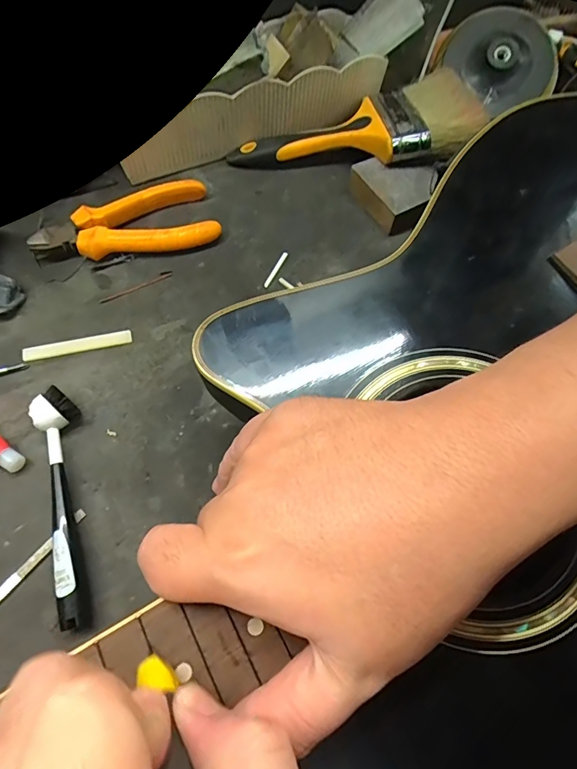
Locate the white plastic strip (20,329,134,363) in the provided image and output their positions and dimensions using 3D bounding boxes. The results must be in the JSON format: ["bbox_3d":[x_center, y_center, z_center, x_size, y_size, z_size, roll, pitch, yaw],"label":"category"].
[{"bbox_3d":[-0.164,-0.032,0.339,0.080,0.004,0.012,-13,67,-9],"label":"white plastic strip"}]

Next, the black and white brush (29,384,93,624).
[{"bbox_3d":[-0.147,0.074,0.280,0.023,0.025,0.152,-12,67,-9],"label":"black and white brush"}]

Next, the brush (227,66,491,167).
[{"bbox_3d":[0.061,-0.249,0.424,0.227,0.027,0.112,-8,65,8],"label":"brush"}]

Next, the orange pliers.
[{"bbox_3d":[-0.143,-0.139,0.380,0.153,0.022,0.066,-13,67,-9],"label":"orange pliers"}]

